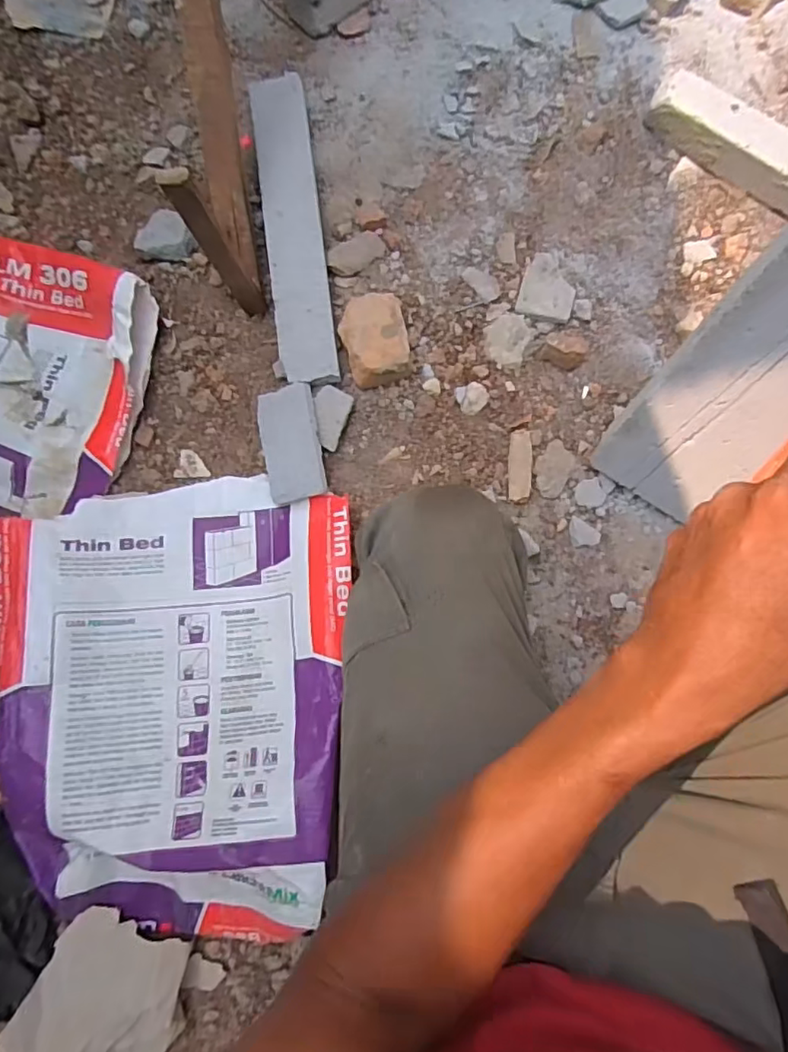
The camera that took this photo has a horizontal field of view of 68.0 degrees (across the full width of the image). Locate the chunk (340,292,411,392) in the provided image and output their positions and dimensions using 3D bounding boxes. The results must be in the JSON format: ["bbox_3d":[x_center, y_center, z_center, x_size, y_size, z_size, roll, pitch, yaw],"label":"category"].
[{"bbox_3d":[-0.024,-0.243,0.760,0.082,0.057,0.115,-11,83,0],"label":"chunk"}]

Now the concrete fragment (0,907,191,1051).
[{"bbox_3d":[-0.322,0.534,0.640,0.162,0.030,0.176,29,84,5],"label":"concrete fragment"}]

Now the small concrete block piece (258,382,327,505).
[{"bbox_3d":[-0.133,-0.104,0.744,0.076,0.019,0.144,-12,83,21],"label":"small concrete block piece"}]

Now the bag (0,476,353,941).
[{"bbox_3d":[-0.247,0.200,0.676,0.387,0.089,0.504,-4,83,1],"label":"bag"}]

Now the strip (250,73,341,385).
[{"bbox_3d":[-0.133,-0.396,0.789,0.074,0.038,0.430,-8,83,0],"label":"strip"}]

